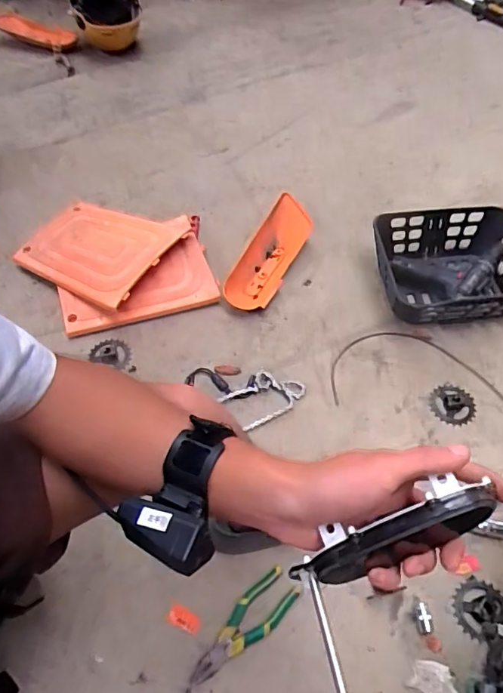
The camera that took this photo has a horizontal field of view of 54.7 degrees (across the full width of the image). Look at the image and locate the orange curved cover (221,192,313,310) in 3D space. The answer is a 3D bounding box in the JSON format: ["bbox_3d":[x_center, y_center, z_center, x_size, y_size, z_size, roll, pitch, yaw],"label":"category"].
[{"bbox_3d":[0.040,-0.215,1.133,0.119,0.059,0.325,23,61,15],"label":"orange curved cover"}]

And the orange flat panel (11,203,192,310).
[{"bbox_3d":[-0.345,-0.236,1.120,0.339,0.034,0.292,17,55,23],"label":"orange flat panel"}]

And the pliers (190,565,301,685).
[{"bbox_3d":[-0.013,0.416,0.722,0.190,0.016,0.061,-35,63,-19],"label":"pliers"}]

